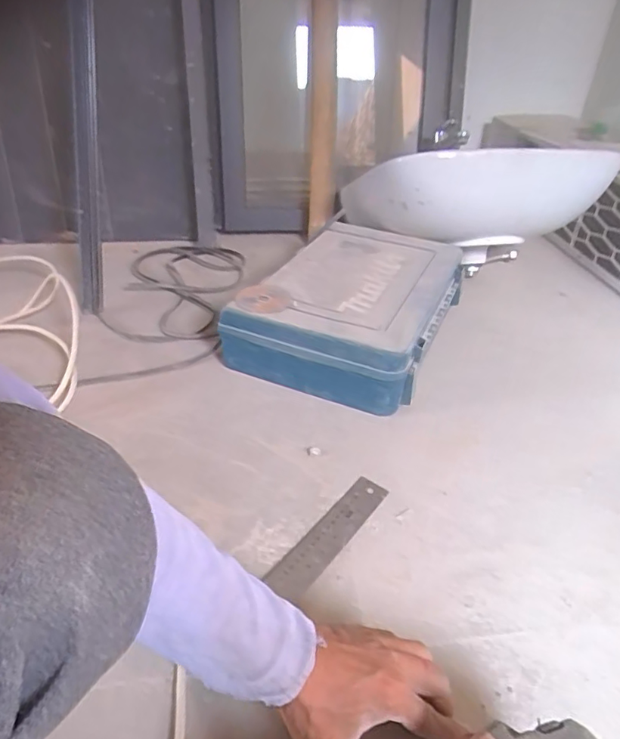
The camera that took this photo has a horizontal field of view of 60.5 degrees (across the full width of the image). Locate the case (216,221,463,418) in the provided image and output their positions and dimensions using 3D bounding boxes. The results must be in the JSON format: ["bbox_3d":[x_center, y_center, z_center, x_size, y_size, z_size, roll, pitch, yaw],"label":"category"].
[{"bbox_3d":[0.082,-0.111,0.953,0.298,0.134,0.419,15,37,19],"label":"case"}]

